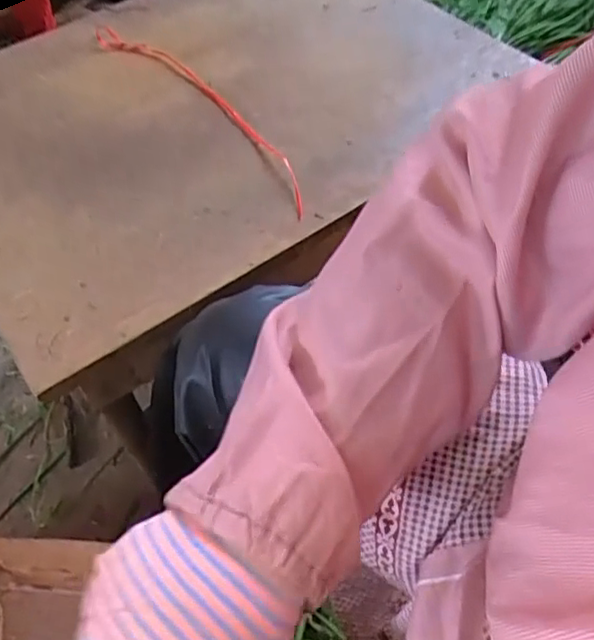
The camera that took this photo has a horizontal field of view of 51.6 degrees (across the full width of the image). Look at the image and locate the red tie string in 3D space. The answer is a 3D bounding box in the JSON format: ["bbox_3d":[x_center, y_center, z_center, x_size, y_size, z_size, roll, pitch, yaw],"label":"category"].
[{"bbox_3d":[-0.095,-0.217,0.618,0.047,0.013,0.359,-32,60,-23],"label":"red tie string"}]

